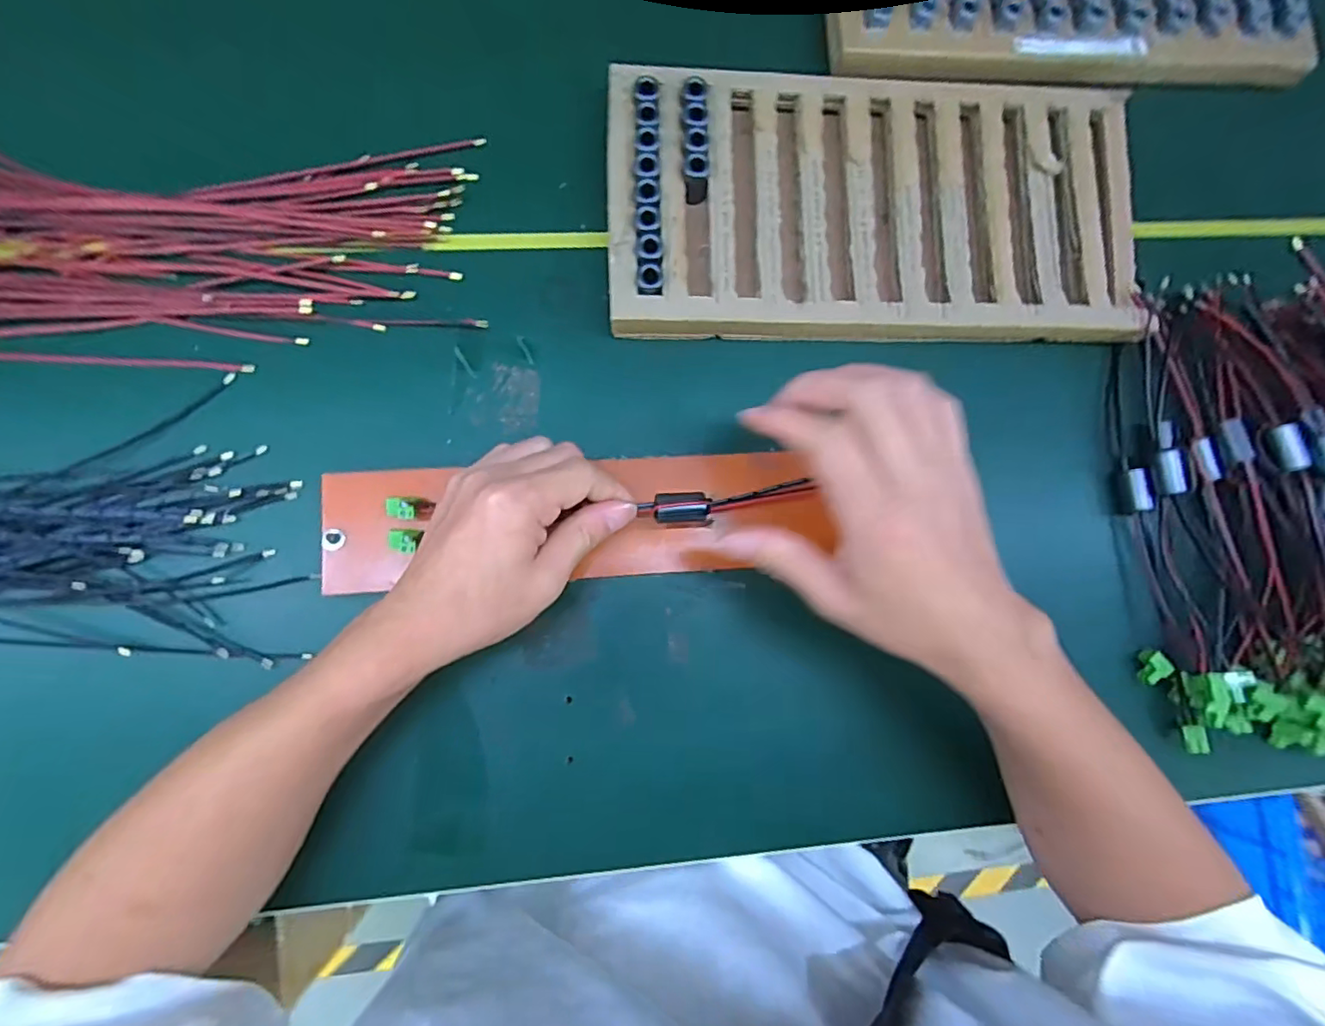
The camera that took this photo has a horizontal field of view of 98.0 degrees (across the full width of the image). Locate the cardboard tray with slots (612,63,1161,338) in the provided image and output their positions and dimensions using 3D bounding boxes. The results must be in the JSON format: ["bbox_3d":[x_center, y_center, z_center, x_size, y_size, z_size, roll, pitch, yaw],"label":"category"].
[{"bbox_3d":[0.145,-0.203,0.383,0.355,0.028,0.177,-2,84,-5],"label":"cardboard tray with slots"}]

